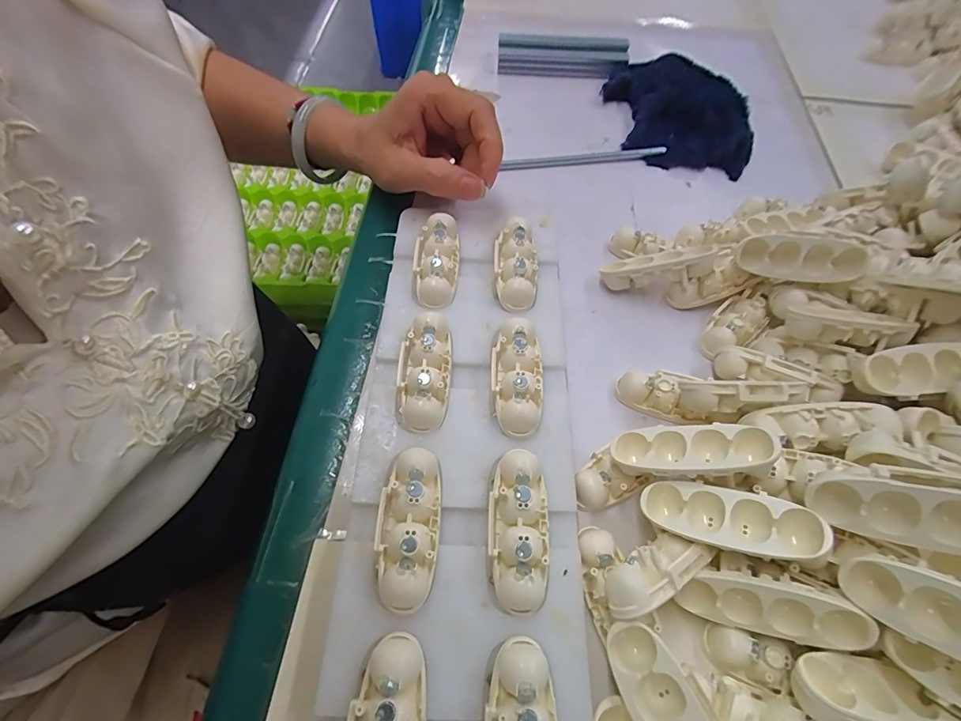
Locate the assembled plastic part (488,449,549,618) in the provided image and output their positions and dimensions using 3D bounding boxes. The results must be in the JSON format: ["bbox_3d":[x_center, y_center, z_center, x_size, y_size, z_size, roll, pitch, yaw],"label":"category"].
[{"bbox_3d":[0.016,0.068,0.189,0.024,0.016,0.061,2,59,1],"label":"assembled plastic part"}]

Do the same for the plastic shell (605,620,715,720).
[{"bbox_3d":[0.066,0.125,0.156,0.022,0.015,0.066,-22,61,-13],"label":"plastic shell"}]

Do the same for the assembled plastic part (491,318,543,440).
[{"bbox_3d":[0.018,0.007,0.226,0.023,0.015,0.060,0,59,-1],"label":"assembled plastic part"}]

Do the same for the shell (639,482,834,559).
[{"bbox_3d":[0.099,0.066,0.185,0.064,0.013,0.021,3,55,32],"label":"shell"}]

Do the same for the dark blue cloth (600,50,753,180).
[{"bbox_3d":[0.158,-0.202,0.372,0.111,0.026,0.109,11,59,6],"label":"dark blue cloth"}]

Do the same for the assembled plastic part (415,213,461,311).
[{"bbox_3d":[-0.025,-0.057,0.263,0.024,0.016,0.059,0,59,-1],"label":"assembled plastic part"}]

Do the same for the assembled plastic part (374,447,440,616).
[{"bbox_3d":[-0.030,0.068,0.188,0.024,0.016,0.060,-1,59,-1],"label":"assembled plastic part"}]

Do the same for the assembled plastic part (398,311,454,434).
[{"bbox_3d":[-0.027,0.005,0.226,0.024,0.015,0.060,1,59,-1],"label":"assembled plastic part"}]

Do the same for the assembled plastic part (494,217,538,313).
[{"bbox_3d":[0.020,-0.055,0.264,0.022,0.016,0.056,-1,59,-2],"label":"assembled plastic part"}]

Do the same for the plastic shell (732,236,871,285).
[{"bbox_3d":[0.179,-0.056,0.254,0.062,0.020,0.016,10,59,5],"label":"plastic shell"}]

